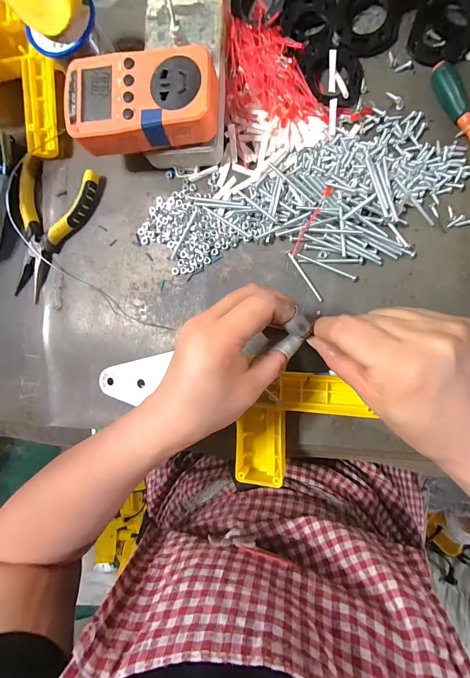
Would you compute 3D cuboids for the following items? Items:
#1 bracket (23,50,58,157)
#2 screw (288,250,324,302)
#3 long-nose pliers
[{"bbox_3d":[-0.209,-0.251,0.325,0.029,0.013,0.108,-6,91,10],"label":"bracket"},{"bbox_3d":[0.067,-0.059,0.284,0.005,0.004,0.056,-33,86,9],"label":"screw"},{"bbox_3d":[-0.206,-0.116,0.328,0.085,0.014,0.146,19,95,8],"label":"long-nose pliers"}]

